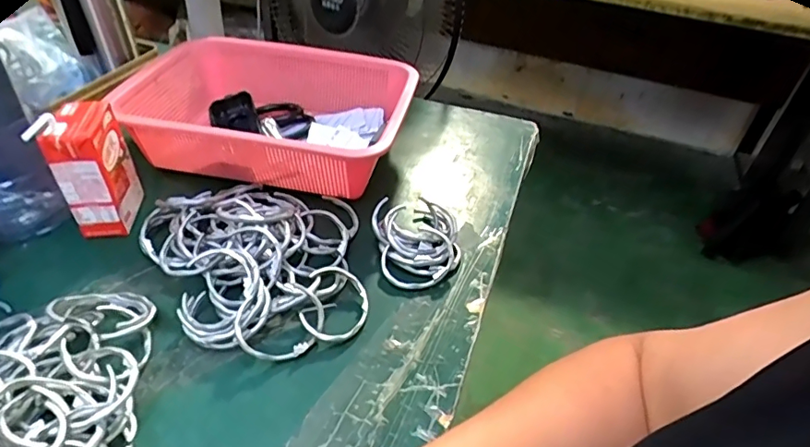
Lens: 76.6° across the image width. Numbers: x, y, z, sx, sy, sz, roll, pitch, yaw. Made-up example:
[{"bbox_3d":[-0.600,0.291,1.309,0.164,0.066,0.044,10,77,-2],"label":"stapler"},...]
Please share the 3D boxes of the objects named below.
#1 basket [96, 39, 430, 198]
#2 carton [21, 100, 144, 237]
[{"bbox_3d":[-0.148,-0.128,0.596,0.302,0.081,0.227,10,40,7],"label":"basket"},{"bbox_3d":[-0.288,-0.050,0.473,0.044,0.114,0.075,-1,40,-6],"label":"carton"}]

